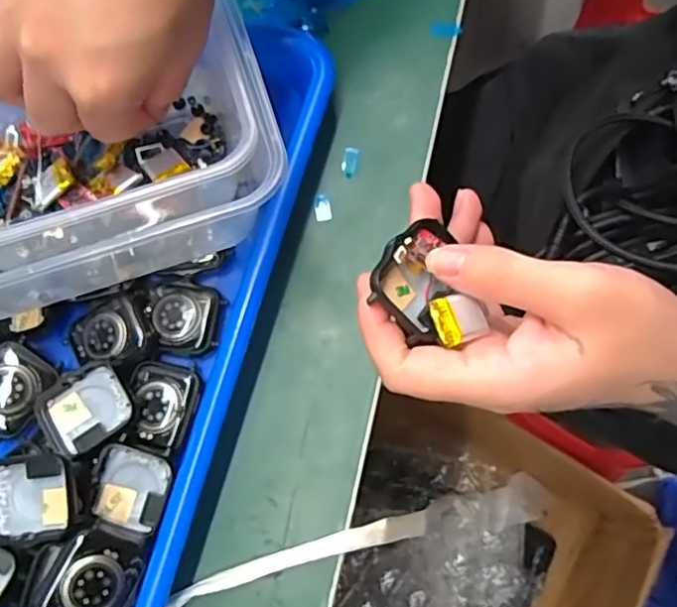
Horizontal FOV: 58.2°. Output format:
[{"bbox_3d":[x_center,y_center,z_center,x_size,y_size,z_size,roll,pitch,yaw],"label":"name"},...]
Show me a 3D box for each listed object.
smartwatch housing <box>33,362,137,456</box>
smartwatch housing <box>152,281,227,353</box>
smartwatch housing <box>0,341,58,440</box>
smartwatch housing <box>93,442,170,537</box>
[{"bbox_3d":[-0.123,0.051,0.294,0.043,0.010,0.036,-30,75,-2],"label":"smartwatch housing"},{"bbox_3d":[-0.078,0.007,0.311,0.035,0.008,0.035,5,77,7],"label":"smartwatch housing"},{"bbox_3d":[-0.166,0.043,0.302,0.035,0.013,0.042,35,82,13],"label":"smartwatch housing"},{"bbox_3d":[-0.099,0.089,0.289,0.035,0.014,0.040,10,82,-2],"label":"smartwatch housing"}]

